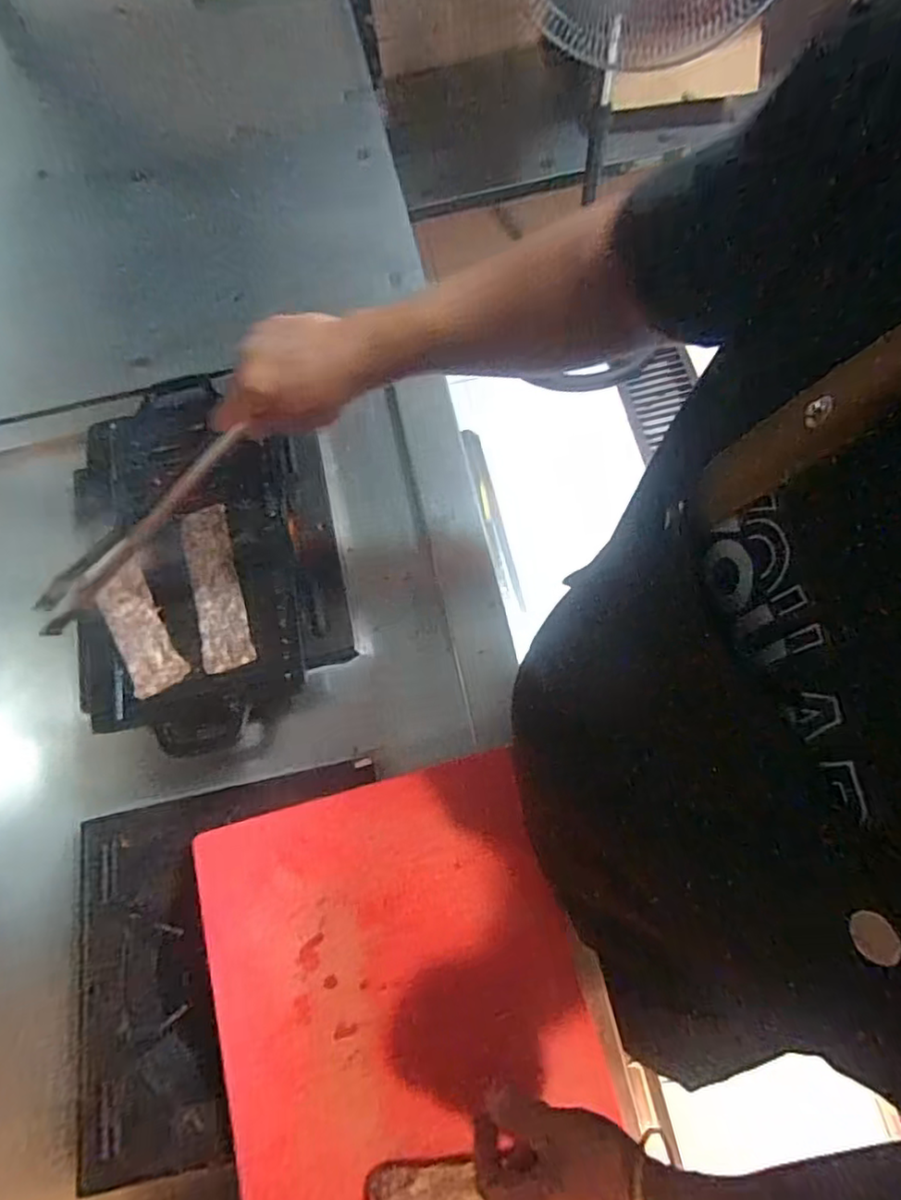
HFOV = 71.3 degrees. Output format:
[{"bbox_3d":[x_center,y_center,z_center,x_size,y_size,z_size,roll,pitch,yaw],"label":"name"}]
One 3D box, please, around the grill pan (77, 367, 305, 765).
[{"bbox_3d":[-0.299,-0.056,0.696,0.229,0.061,0.426,-11,70,-1],"label":"grill pan"}]

